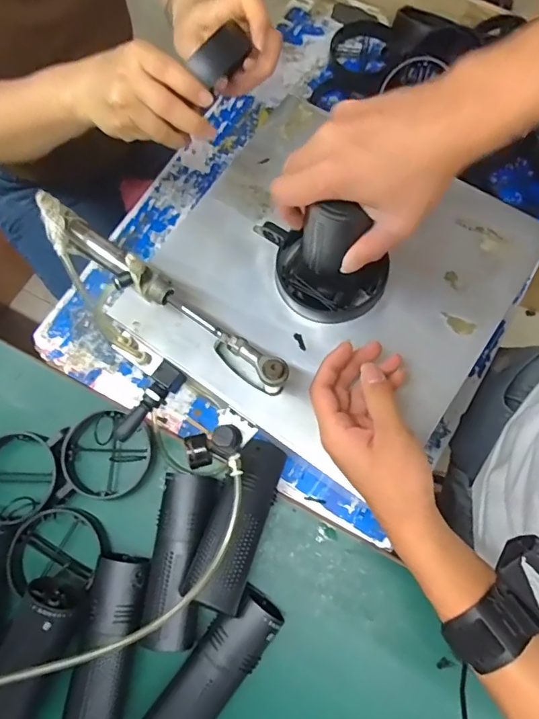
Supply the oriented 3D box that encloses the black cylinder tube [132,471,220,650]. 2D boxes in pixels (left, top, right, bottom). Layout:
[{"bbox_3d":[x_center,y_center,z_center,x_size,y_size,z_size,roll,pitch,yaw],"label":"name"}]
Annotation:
[{"bbox_3d":[-0.091,0.200,0.485,0.057,0.053,0.164,6,74,5],"label":"black cylinder tube"}]

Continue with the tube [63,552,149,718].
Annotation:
[{"bbox_3d":[-0.156,0.281,0.471,0.058,0.067,0.162,11,75,7],"label":"tube"}]

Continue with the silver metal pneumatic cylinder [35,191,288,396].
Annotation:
[{"bbox_3d":[-0.086,-0.050,0.373,0.237,0.042,0.030,35,78,12],"label":"silver metal pneumatic cylinder"}]

